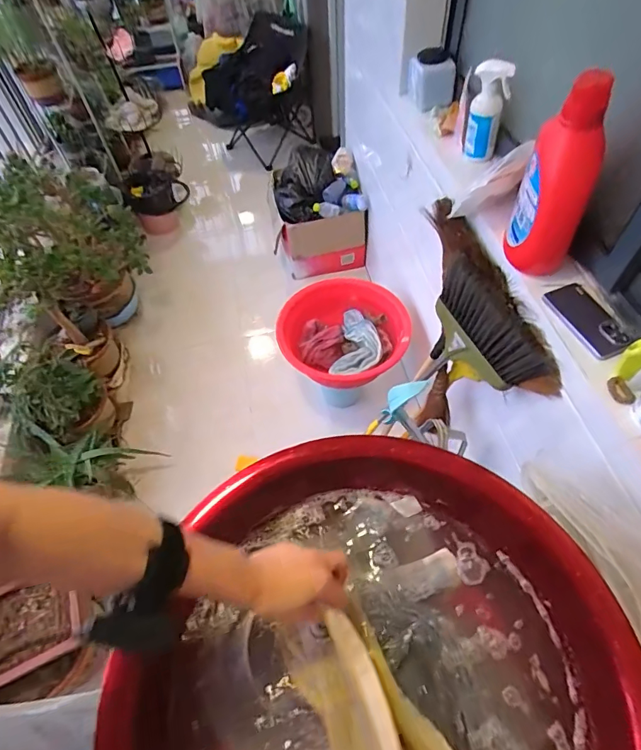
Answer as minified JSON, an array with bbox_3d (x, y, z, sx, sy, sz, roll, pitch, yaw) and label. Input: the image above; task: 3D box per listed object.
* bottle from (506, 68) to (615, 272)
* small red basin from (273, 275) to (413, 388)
[{"bbox_3d":[0.420,-0.338,0.762,0.115,0.336,0.119,26,61,20],"label":"bottle"},{"bbox_3d":[0.081,-0.156,1.575,0.453,0.155,0.389,4,56,7],"label":"small red basin"}]

